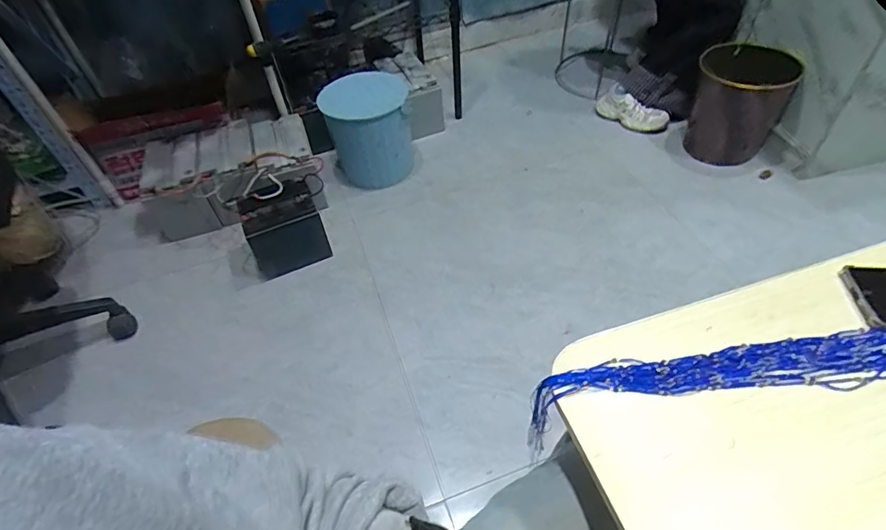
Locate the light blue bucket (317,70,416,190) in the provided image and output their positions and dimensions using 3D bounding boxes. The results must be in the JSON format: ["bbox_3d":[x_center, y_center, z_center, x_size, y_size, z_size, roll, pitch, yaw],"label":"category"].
[{"bbox_3d":[-0.206,-0.387,1.400,0.243,0.232,0.265,-3,48,3],"label":"light blue bucket"}]

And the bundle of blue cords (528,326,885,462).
[{"bbox_3d":[0.345,0.095,0.446,0.530,0.035,0.069,-9,48,-2],"label":"bundle of blue cords"}]

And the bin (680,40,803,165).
[{"bbox_3d":[0.826,-0.458,1.361,0.238,0.242,0.241,-3,50,4],"label":"bin"}]

